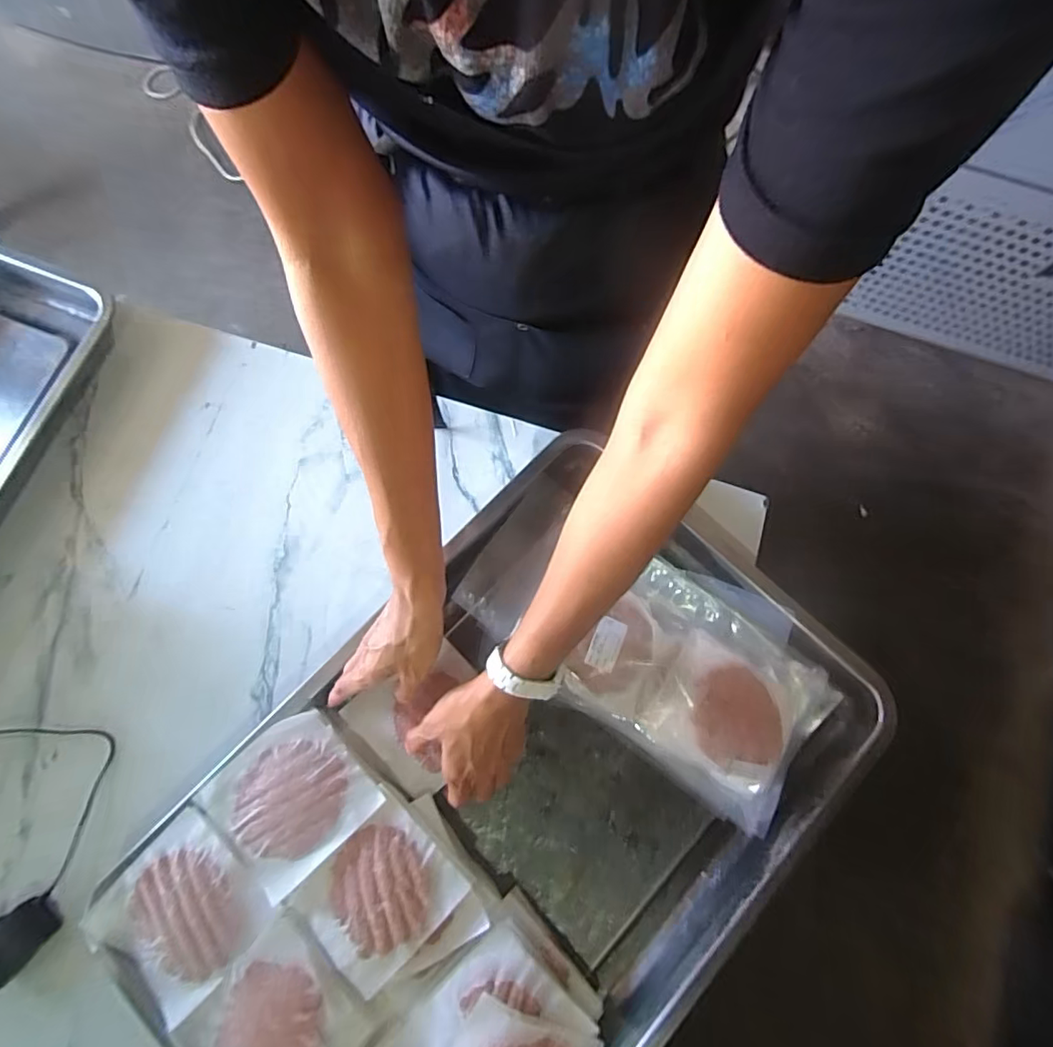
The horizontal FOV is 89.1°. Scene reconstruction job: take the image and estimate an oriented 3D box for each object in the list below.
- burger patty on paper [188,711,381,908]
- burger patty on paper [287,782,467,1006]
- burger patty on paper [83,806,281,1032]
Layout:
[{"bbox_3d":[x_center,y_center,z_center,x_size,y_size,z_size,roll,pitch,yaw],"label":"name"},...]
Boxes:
[{"bbox_3d":[-0.191,0.222,0.436,0.107,0.008,0.106,-42,81,-11],"label":"burger patty on paper"},{"bbox_3d":[-0.119,0.293,0.426,0.109,0.014,0.098,-43,81,-11],"label":"burger patty on paper"},{"bbox_3d":[-0.267,0.302,0.414,0.109,0.012,0.108,43,79,8],"label":"burger patty on paper"}]

